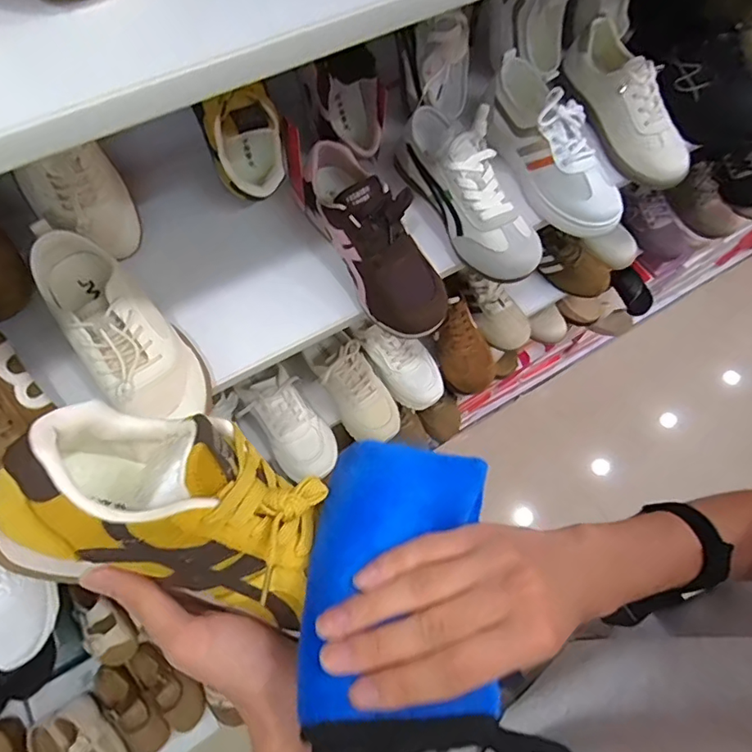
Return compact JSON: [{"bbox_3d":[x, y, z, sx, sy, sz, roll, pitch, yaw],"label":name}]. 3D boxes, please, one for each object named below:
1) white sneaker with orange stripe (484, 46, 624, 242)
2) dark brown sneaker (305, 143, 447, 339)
[{"bbox_3d":[0.219,-0.287,0.647,0.087,0.086,0.249,-19,69,-11],"label":"white sneaker with orange stripe"},{"bbox_3d":[-0.001,-0.154,0.566,0.081,0.080,0.224,-28,71,-14],"label":"dark brown sneaker"}]

